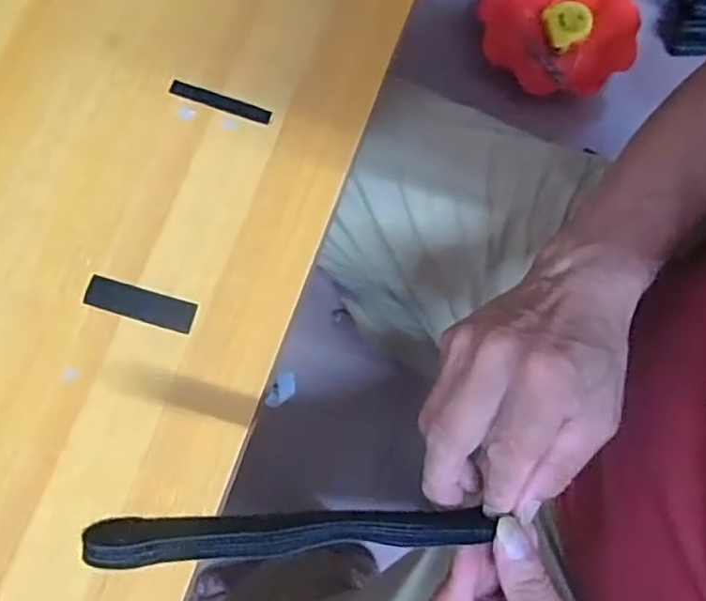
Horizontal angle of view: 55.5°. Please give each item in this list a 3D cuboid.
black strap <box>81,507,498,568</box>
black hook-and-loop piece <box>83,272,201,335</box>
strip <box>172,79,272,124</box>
[{"bbox_3d":[-0.016,0.098,0.284,0.180,0.021,0.015,6,75,-25],"label":"black strap"},{"bbox_3d":[-0.130,0.002,0.409,0.070,0.004,0.020,16,77,4],"label":"black hook-and-loop piece"},{"bbox_3d":[-0.088,-0.132,0.441,0.071,0.004,0.011,20,77,5],"label":"strip"}]

